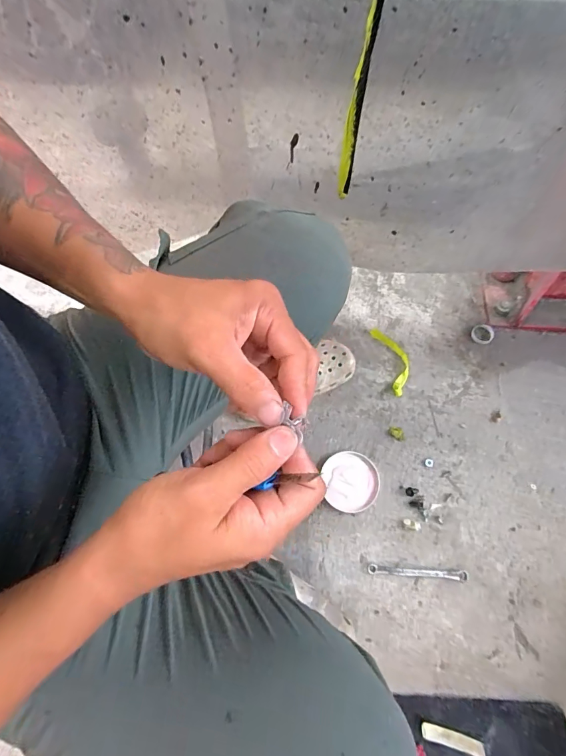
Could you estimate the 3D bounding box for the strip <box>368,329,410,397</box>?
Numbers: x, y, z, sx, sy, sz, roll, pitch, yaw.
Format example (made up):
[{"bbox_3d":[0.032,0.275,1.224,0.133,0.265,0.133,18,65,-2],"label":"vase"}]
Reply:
[{"bbox_3d":[0.231,-0.039,0.794,0.052,0.007,0.153,-14,67,-6],"label":"strip"}]

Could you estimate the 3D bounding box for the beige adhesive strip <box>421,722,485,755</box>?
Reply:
[{"bbox_3d":[0.245,0.524,0.554,0.084,0.017,0.020,15,67,7],"label":"beige adhesive strip"}]

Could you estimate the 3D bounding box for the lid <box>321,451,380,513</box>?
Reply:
[{"bbox_3d":[0.126,0.190,0.705,0.100,0.007,0.105,0,66,0],"label":"lid"}]

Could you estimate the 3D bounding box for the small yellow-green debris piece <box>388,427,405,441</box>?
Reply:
[{"bbox_3d":[0.220,0.106,0.736,0.034,0.004,0.024,30,70,13],"label":"small yellow-green debris piece"}]

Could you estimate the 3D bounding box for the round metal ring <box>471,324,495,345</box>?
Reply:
[{"bbox_3d":[0.423,-0.092,0.812,0.046,0.013,0.045,0,66,0],"label":"round metal ring"}]

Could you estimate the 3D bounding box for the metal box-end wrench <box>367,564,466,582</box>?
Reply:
[{"bbox_3d":[0.227,0.328,0.646,0.164,0.012,0.016,4,66,2],"label":"metal box-end wrench"}]

